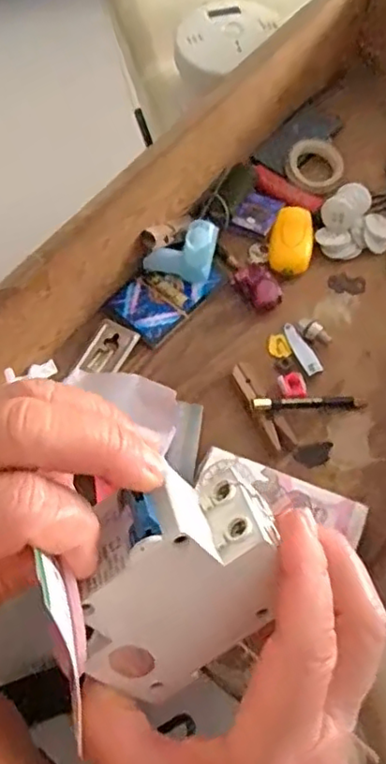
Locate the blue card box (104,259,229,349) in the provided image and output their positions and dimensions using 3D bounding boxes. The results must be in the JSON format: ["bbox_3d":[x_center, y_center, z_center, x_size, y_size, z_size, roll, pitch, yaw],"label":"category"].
[{"bbox_3d":[-0.019,-0.069,0.473,0.053,0.006,0.083,42,71,18],"label":"blue card box"}]

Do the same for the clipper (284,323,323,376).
[{"bbox_3d":[0.079,-0.024,0.448,0.012,0.006,0.048,-17,50,-8],"label":"clipper"}]

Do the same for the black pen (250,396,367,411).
[{"bbox_3d":[0.080,0.015,0.423,0.084,0.013,0.007,-1,63,-16],"label":"black pen"}]

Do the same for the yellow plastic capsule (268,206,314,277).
[{"bbox_3d":[0.075,-0.108,0.479,0.032,0.025,0.053,7,92,2],"label":"yellow plastic capsule"}]

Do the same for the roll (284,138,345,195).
[{"bbox_3d":[0.101,-0.178,0.516,0.047,0.013,0.047,0,81,3],"label":"roll"}]

